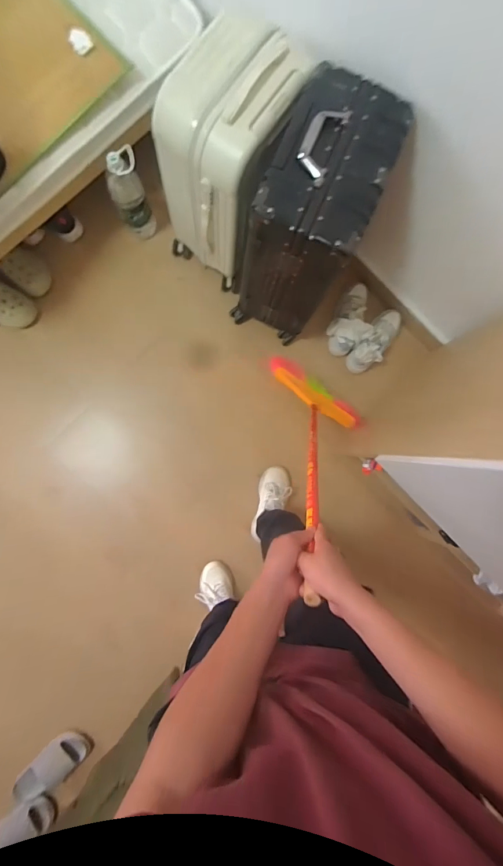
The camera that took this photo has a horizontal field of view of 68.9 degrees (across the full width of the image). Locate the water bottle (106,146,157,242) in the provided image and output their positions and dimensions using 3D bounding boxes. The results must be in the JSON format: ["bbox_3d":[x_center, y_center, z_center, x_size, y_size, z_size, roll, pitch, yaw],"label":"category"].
[{"bbox_3d":[-0.398,-0.772,1.218,0.108,0.360,0.106,0,87,-5],"label":"water bottle"}]

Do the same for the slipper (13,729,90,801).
[{"bbox_3d":[-0.700,1.165,1.271,0.266,0.064,0.132,-34,90,-18],"label":"slipper"}]

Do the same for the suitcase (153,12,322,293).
[{"bbox_3d":[-0.059,-0.754,1.101,0.267,0.615,0.341,39,85,-2],"label":"suitcase"}]

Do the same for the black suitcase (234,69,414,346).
[{"bbox_3d":[0.140,-0.582,1.076,0.278,0.620,0.418,24,86,-3],"label":"black suitcase"}]

